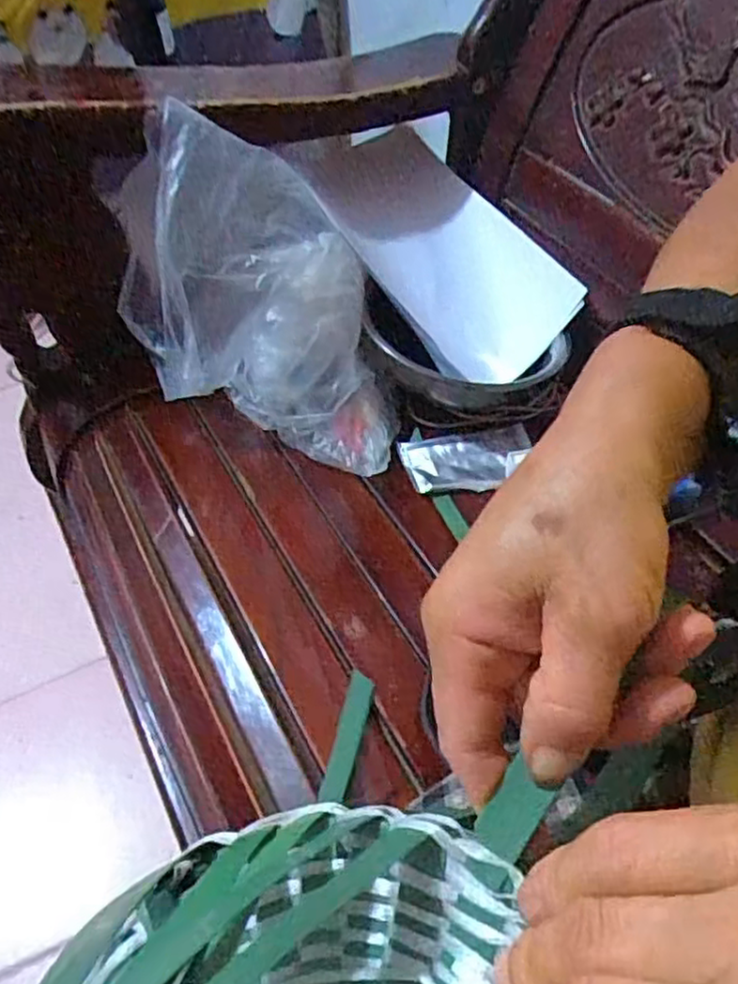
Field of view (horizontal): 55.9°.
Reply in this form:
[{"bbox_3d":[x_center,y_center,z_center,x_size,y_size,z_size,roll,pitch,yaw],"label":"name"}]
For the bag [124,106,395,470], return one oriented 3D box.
[{"bbox_3d":[-0.094,-0.158,0.592,0.210,0.224,0.214,-14,53,-14],"label":"bag"}]

